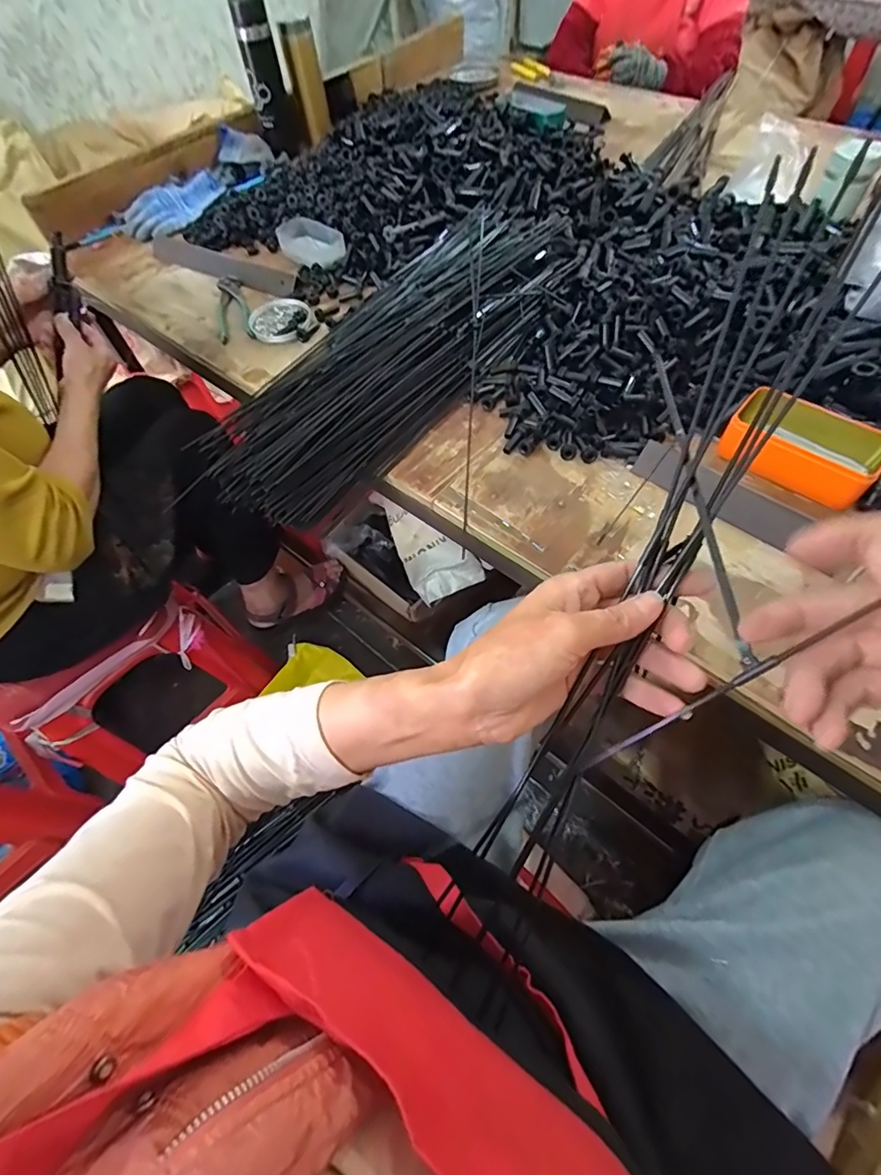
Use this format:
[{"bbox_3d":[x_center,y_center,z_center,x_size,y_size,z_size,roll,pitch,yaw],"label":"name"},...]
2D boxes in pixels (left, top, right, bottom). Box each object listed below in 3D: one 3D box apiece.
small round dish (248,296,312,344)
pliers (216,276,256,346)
[{"bbox_3d":[-0.239,-0.399,0.756,0.088,0.016,0.097,-16,59,-6],"label":"small round dish"},{"bbox_3d":[-0.320,-0.426,0.771,0.048,0.018,0.146,-17,60,-7],"label":"pliers"}]

